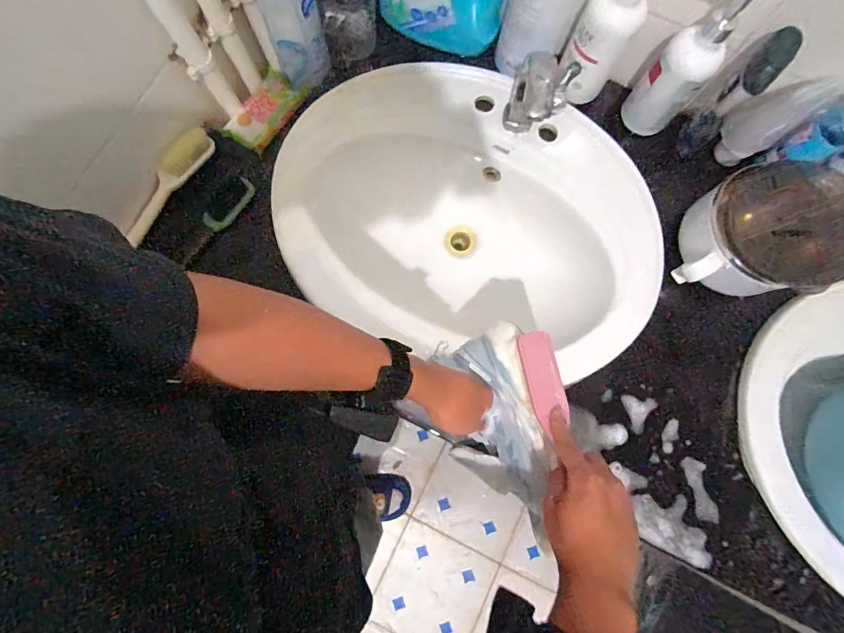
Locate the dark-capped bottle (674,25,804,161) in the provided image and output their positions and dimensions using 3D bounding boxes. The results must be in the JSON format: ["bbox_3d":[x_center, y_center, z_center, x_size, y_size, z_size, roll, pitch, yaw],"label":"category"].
[{"bbox_3d":[0.394,-0.285,0.540,0.057,0.170,0.046,44,82,5],"label":"dark-capped bottle"}]

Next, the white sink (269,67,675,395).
[{"bbox_3d":[0.067,-0.138,0.651,0.529,0.181,0.363,26,80,2],"label":"white sink"}]

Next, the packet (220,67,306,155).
[{"bbox_3d":[-0.223,-0.291,0.594,0.064,0.021,0.116,35,81,4],"label":"packet"}]

